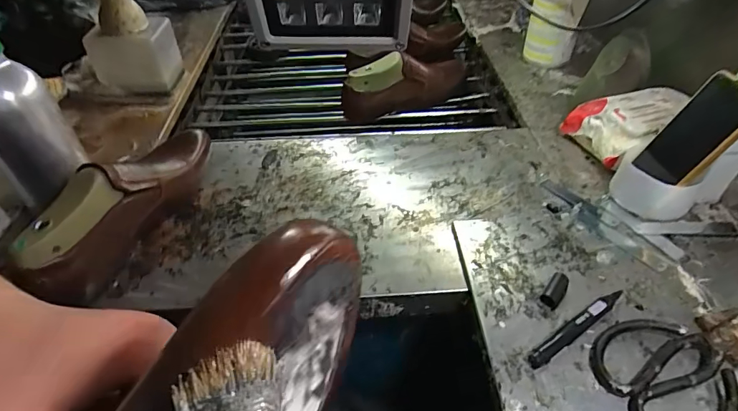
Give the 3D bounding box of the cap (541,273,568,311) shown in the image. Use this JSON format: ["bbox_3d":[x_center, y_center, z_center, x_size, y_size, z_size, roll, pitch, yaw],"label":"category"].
[{"bbox_3d":[0.189,0.086,0.437,0.018,0.017,0.037,29,51,29],"label":"cap"}]

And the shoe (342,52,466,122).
[{"bbox_3d":[0.085,-0.231,0.813,0.266,0.101,0.085,-23,47,-21],"label":"shoe"}]

